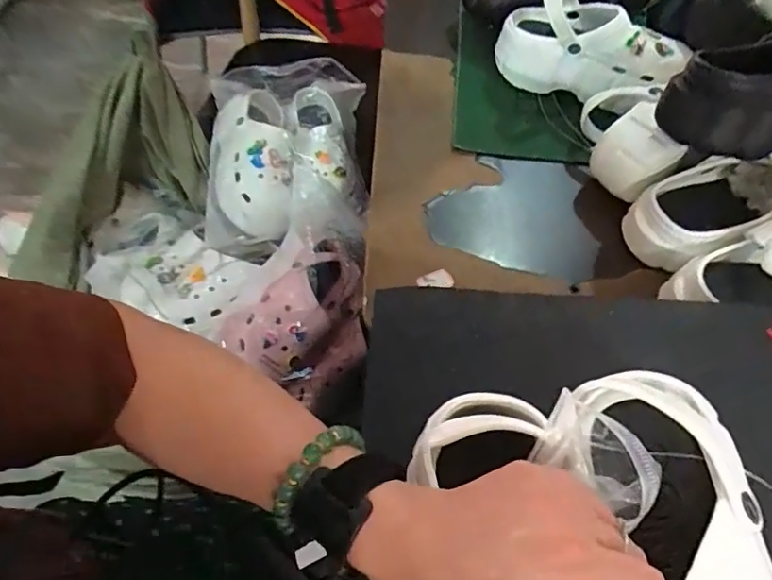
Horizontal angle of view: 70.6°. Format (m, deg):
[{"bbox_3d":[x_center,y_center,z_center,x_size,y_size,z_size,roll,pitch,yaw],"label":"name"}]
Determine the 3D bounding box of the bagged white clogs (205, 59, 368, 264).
[{"bbox_3d":[-0.168,-0.230,0.905,0.283,0.121,0.365,2,58,-1],"label":"bagged white clogs"}]

